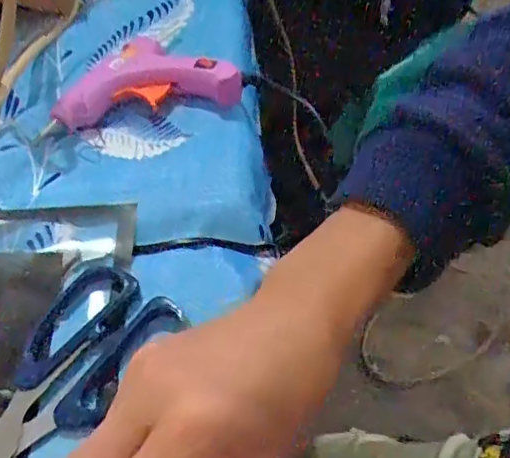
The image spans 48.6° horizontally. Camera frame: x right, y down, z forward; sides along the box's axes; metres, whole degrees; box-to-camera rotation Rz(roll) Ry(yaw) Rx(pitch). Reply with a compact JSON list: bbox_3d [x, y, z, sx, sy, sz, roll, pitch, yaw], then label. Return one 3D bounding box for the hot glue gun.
[{"bbox_3d":[-0.079,-0.112,0.411,0.141,0.028,0.074,-10,49,-3],"label":"hot glue gun"}]

